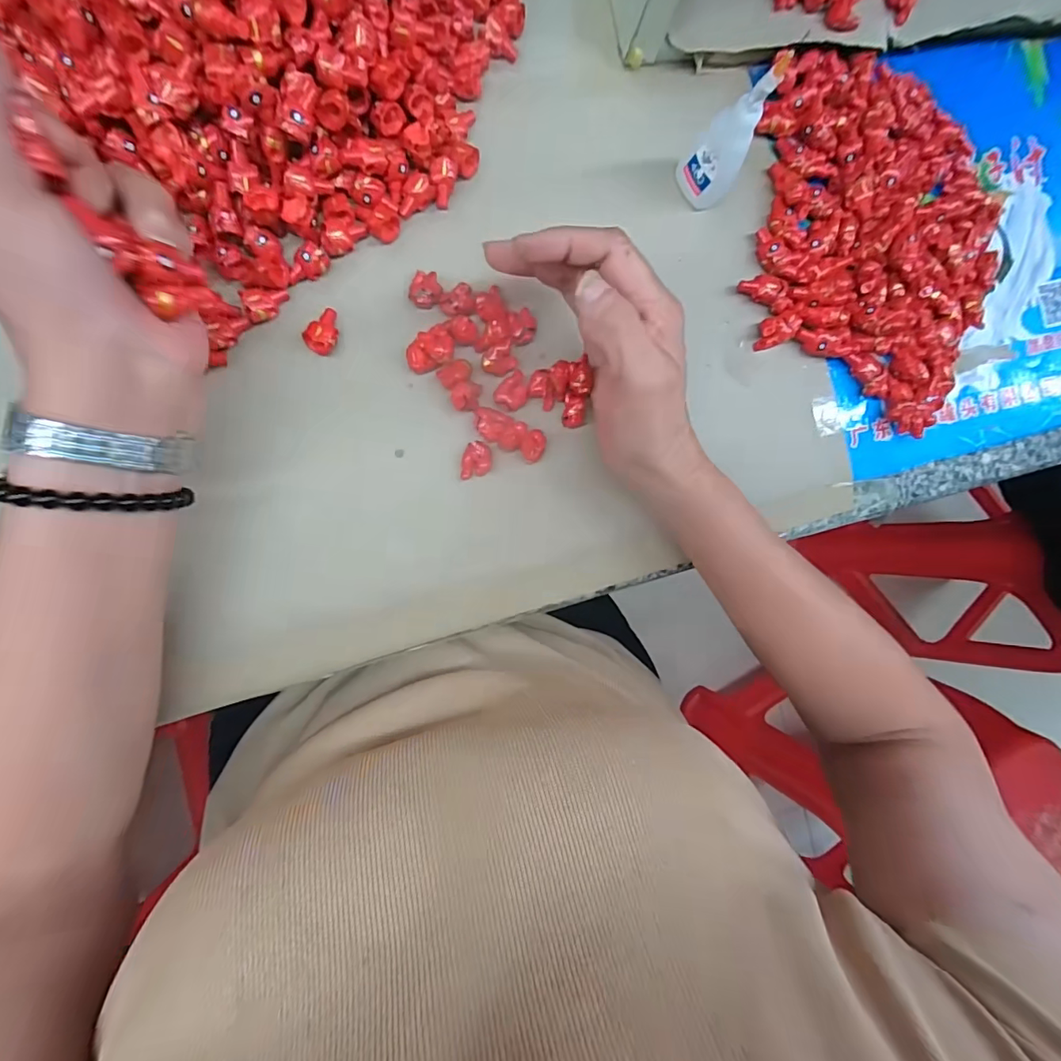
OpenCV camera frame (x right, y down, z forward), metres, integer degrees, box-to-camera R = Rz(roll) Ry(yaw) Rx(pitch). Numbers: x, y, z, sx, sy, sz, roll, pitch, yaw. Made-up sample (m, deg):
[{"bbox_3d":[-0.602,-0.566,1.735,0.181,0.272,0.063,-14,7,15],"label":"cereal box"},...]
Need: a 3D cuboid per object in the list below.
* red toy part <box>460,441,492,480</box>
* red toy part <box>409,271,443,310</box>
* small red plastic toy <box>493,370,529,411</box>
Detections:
[{"bbox_3d":[-0.033,-0.042,0.303,0.017,0.016,0.022,4,88,-10],"label":"red toy part"},{"bbox_3d":[-0.062,-0.143,0.295,0.018,0.008,0.023,11,87,-9],"label":"red toy part"},{"bbox_3d":[-0.011,-0.083,0.306,0.023,0.012,0.018,-42,96,-8],"label":"small red plastic toy"}]

